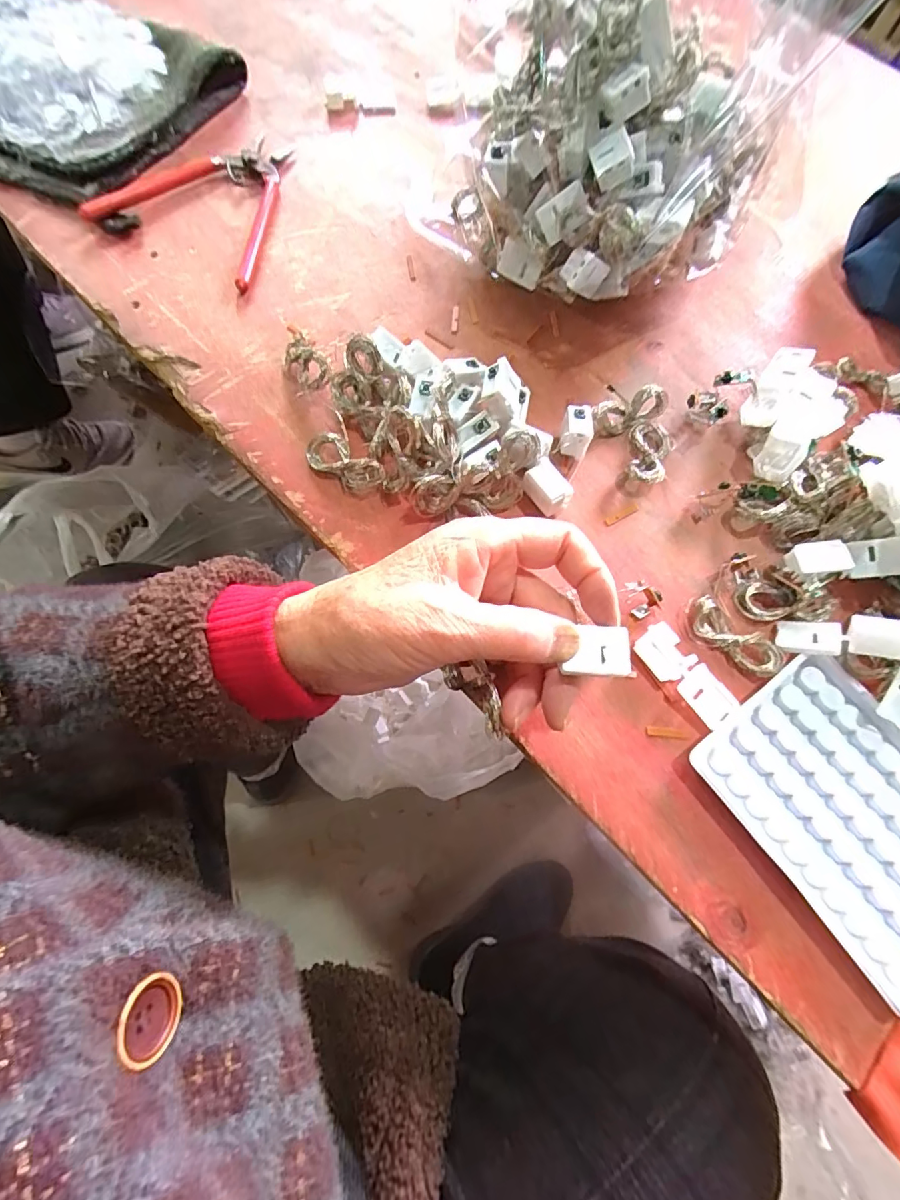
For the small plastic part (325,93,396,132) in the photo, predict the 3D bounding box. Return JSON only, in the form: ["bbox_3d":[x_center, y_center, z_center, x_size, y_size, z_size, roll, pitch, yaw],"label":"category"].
[{"bbox_3d":[-0.074,-0.402,0.417,0.054,0.012,0.032,-17,71,-9],"label":"small plastic part"}]

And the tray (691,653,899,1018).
[{"bbox_3d":[0.186,0.098,0.235,0.092,0.011,0.127,-34,75,-14],"label":"tray"}]

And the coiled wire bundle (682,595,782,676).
[{"bbox_3d":[0.144,0.019,0.262,0.051,0.008,0.019,42,73,12],"label":"coiled wire bundle"}]

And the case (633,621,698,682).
[{"bbox_3d":[0.108,0.027,0.257,0.019,0.010,0.026,-35,75,-14],"label":"case"}]

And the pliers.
[{"bbox_3d":[-0.159,-0.283,0.357,0.132,0.012,0.131,28,71,7],"label":"pliers"}]

